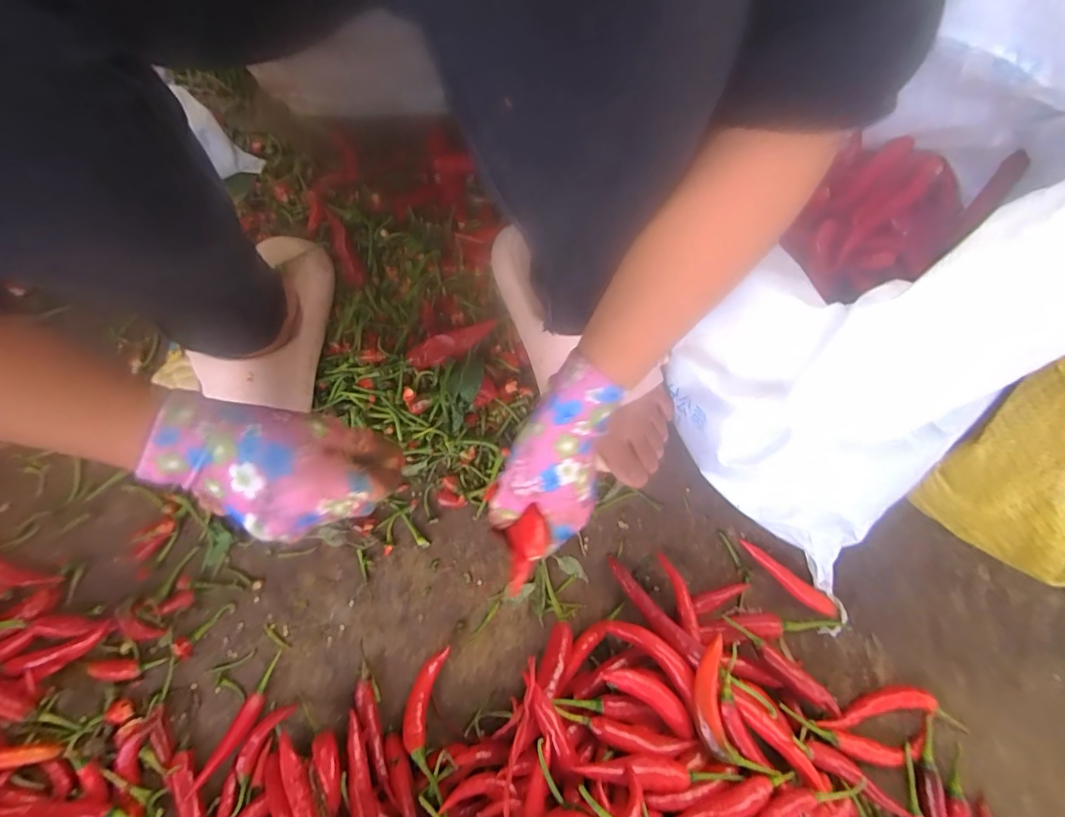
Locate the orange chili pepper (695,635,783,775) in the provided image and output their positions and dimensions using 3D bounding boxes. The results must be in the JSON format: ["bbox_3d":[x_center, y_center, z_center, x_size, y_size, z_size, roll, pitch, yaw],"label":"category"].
[{"bbox_3d":[0.144,0.233,0.386,0.044,0.018,0.095,-19,77,-5],"label":"orange chili pepper"}]

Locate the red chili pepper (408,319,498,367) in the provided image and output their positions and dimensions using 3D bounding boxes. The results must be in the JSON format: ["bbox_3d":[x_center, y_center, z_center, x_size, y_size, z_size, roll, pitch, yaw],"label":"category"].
[{"bbox_3d":[-0.075,-0.061,0.472,0.087,0.024,0.025,-30,79,-8],"label":"red chili pepper"}]

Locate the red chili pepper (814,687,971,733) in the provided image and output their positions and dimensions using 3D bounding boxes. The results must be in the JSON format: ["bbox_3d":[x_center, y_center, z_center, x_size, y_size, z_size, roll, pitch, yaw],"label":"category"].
[{"bbox_3d":[0.309,0.258,0.432,0.131,0.018,0.032,2,76,0],"label":"red chili pepper"}]

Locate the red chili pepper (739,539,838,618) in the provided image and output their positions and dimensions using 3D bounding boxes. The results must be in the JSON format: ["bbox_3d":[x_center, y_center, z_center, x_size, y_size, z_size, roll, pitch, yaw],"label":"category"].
[{"bbox_3d":[0.233,0.155,0.457,0.094,0.013,0.017,39,79,8],"label":"red chili pepper"}]

